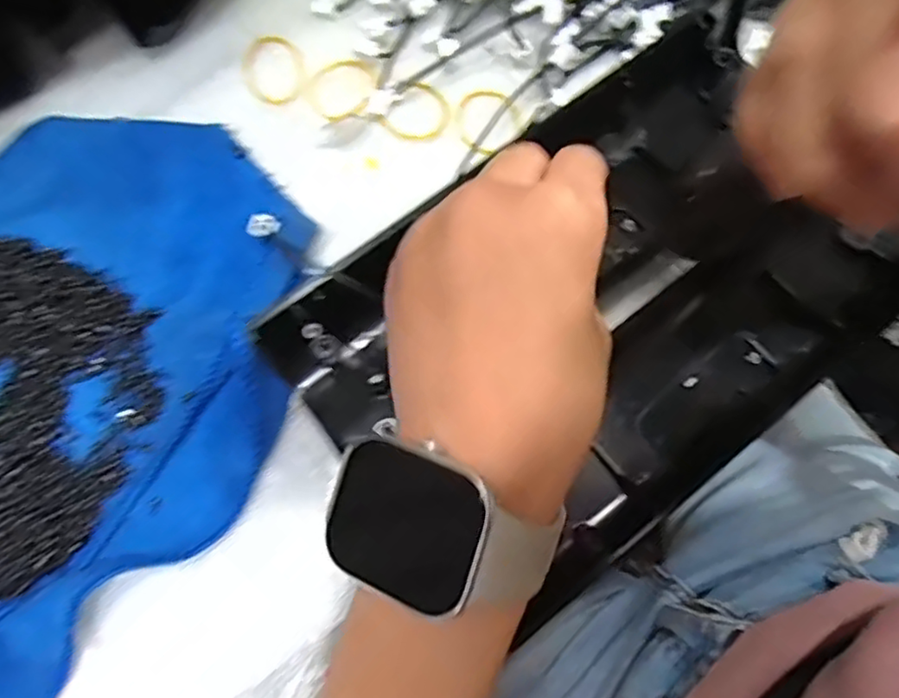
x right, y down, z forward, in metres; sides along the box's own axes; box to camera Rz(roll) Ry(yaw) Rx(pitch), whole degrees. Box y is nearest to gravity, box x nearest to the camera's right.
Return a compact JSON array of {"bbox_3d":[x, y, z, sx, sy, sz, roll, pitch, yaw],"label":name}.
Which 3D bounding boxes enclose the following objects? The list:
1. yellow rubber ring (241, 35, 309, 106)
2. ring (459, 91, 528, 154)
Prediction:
[{"bbox_3d":[-0.077,-0.123,0.286,0.028,0.004,0.034,3,77,-1],"label":"yellow rubber ring"},{"bbox_3d":[0.018,-0.102,0.289,0.030,0.004,0.031,0,77,-1],"label":"ring"}]

